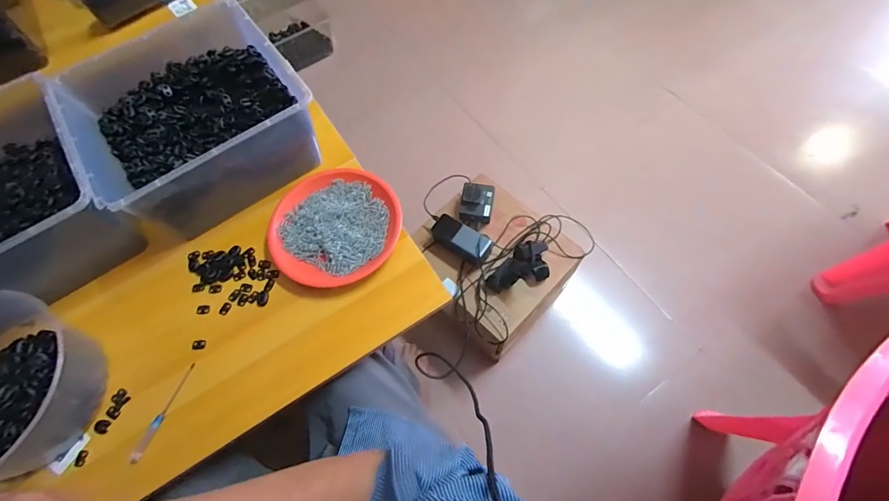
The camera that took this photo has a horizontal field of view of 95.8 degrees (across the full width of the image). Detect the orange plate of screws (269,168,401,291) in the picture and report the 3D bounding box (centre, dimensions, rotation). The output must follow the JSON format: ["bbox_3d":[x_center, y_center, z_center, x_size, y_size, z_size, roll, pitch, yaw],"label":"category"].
[{"bbox_3d":[-0.164,-0.041,0.595,0.186,0.017,0.190,-1,64,3],"label":"orange plate of screws"}]

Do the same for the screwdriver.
[{"bbox_3d":[-0.354,0.202,0.507,0.012,0.009,0.122,15,66,10],"label":"screwdriver"}]

